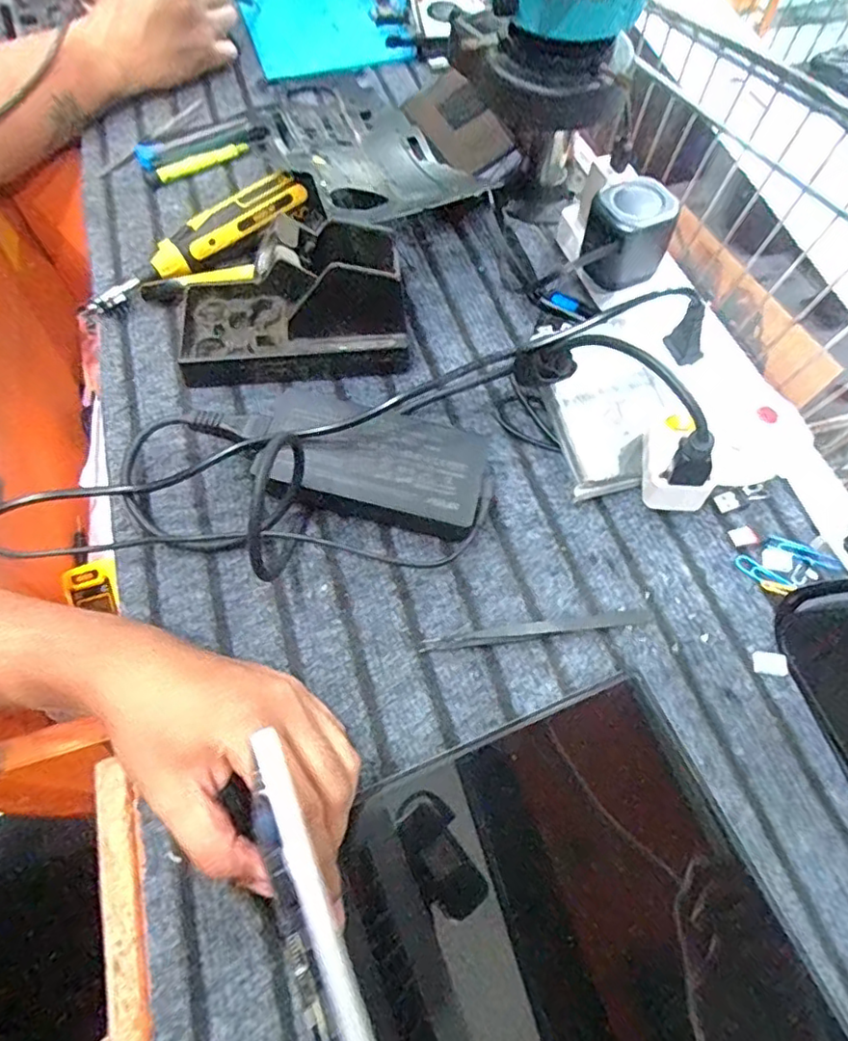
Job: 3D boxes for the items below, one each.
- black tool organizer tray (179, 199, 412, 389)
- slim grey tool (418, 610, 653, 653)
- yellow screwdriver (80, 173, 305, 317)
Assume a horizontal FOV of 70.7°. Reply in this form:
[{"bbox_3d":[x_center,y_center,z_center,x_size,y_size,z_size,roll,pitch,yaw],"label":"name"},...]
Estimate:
[{"bbox_3d":[-0.095,-0.154,0.414,0.159,0.079,0.083,-6,63,-3],"label":"black tool organizer tray"},{"bbox_3d":[0.066,0.063,0.346,0.135,0.004,0.009,-7,63,-3],"label":"slim grey tool"},{"bbox_3d":[-0.179,-0.217,0.467,0.189,0.038,0.034,-38,69,-17],"label":"yellow screwdriver"}]

